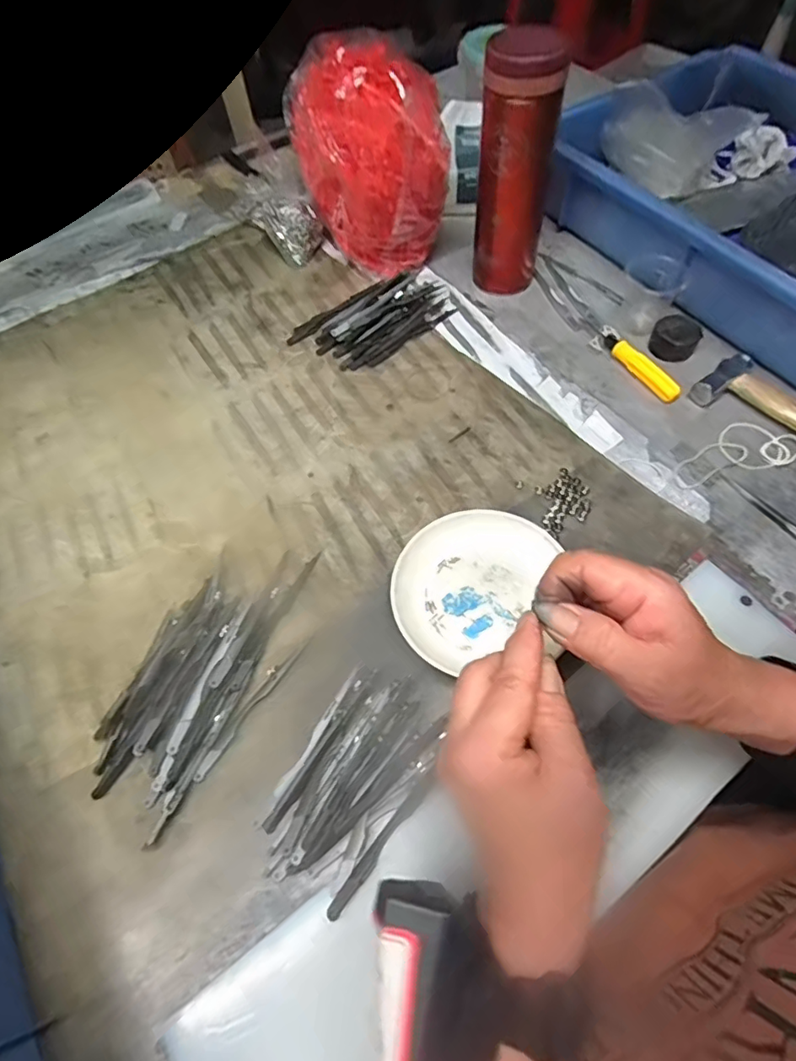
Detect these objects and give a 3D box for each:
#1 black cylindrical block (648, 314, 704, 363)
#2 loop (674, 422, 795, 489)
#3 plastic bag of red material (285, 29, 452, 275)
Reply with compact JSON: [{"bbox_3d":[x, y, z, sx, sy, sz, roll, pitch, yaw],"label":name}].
[{"bbox_3d":[0.243,-0.170,0.479,0.039,0.022,0.038,-1,60,1],"label":"black cylindrical block"},{"bbox_3d":[0.258,-0.063,0.420,0.104,0.004,0.046,-13,60,-6],"label":"loop"},{"bbox_3d":[-0.022,-0.338,0.512,0.103,0.150,0.176,-24,62,-12],"label":"plastic bag of red material"}]

